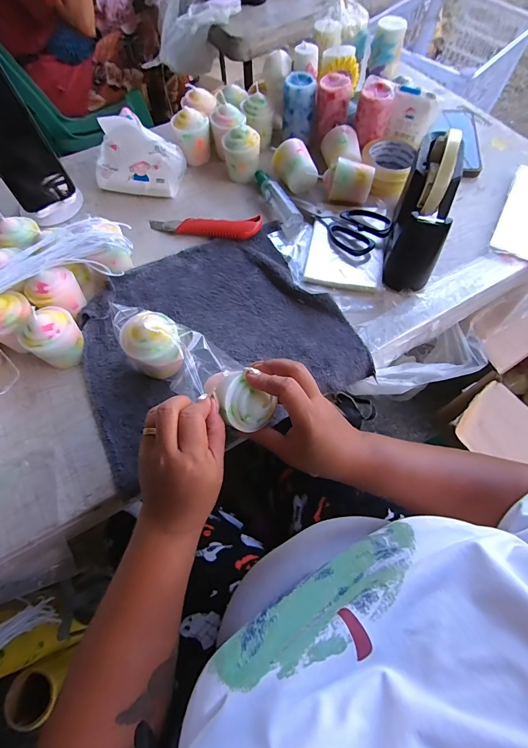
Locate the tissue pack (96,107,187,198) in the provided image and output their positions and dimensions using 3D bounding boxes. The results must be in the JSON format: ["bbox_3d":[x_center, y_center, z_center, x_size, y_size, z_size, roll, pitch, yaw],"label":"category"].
[{"bbox_3d":[-0.187,-0.340,0.548,0.132,0.078,0.089,9,65,5],"label":"tissue pack"}]

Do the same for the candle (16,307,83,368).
[{"bbox_3d":[-0.238,-0.040,0.406,0.054,0.062,0.052,0,64,1],"label":"candle"}]

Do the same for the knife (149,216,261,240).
[{"bbox_3d":[-0.089,-0.220,0.521,0.169,0.013,0.031,4,64,3],"label":"knife"}]

